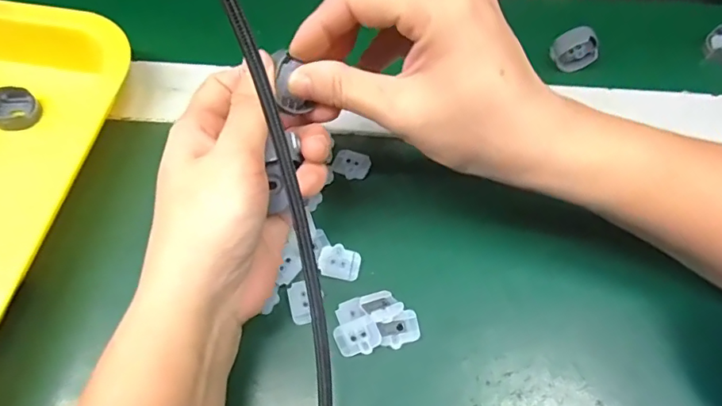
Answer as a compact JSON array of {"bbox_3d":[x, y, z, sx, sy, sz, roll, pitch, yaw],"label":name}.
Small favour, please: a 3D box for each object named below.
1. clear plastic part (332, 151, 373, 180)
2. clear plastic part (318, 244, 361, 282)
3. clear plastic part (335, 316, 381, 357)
[{"bbox_3d":[-0.006,-0.023,0.286,0.022,0.004,0.016,21,65,12],"label":"clear plastic part"},{"bbox_3d":[-0.011,0.032,0.256,0.021,0.008,0.016,9,63,6],"label":"clear plastic part"},{"bbox_3d":[-0.001,0.065,0.235,0.021,0.008,0.016,-16,63,-7],"label":"clear plastic part"}]

